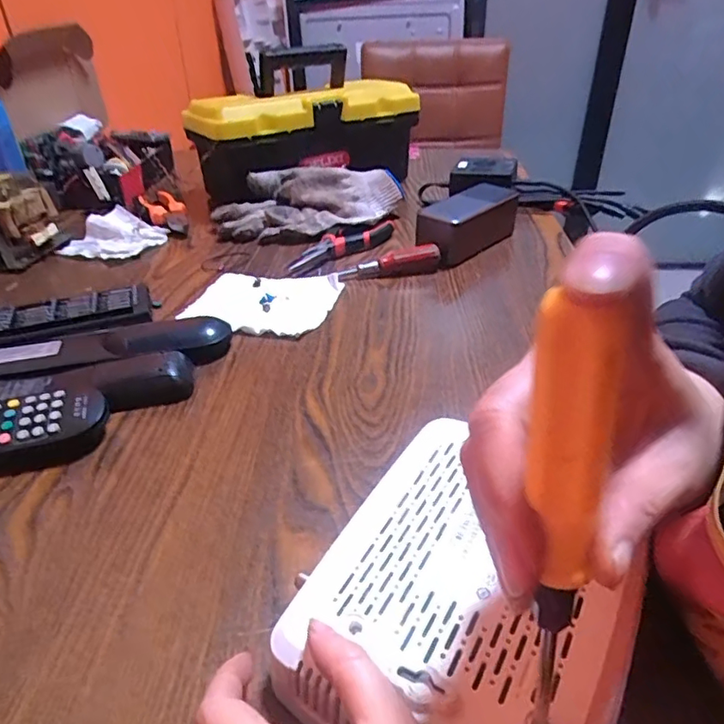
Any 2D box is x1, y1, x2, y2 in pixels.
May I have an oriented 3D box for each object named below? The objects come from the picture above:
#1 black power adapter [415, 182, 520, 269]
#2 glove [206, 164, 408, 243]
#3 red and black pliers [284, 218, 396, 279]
[{"bbox_3d":[0.114,-0.150,0.601,0.137,0.056,0.055,-29,43,-35],"label":"black power adapter"},{"bbox_3d":[-0.063,-0.194,0.671,0.217,0.062,0.135,-4,34,-3],"label":"glove"},{"bbox_3d":[-0.022,-0.128,0.600,0.034,0.022,0.152,27,43,36],"label":"red and black pliers"}]

